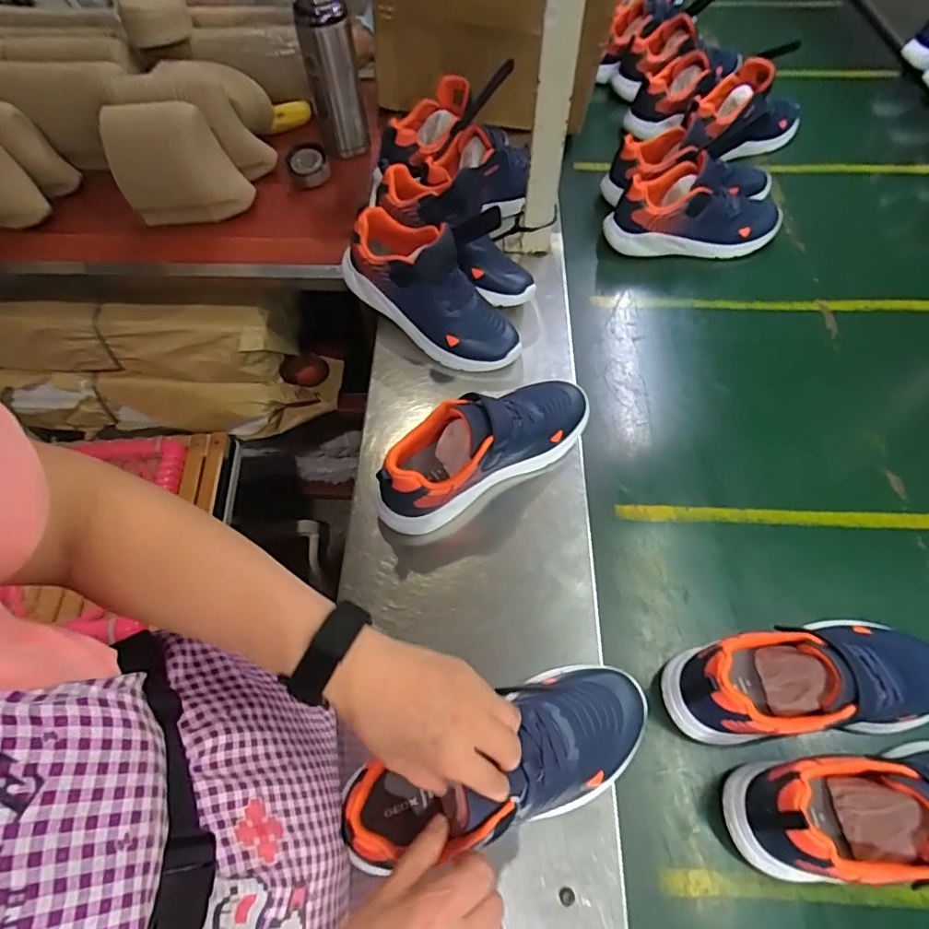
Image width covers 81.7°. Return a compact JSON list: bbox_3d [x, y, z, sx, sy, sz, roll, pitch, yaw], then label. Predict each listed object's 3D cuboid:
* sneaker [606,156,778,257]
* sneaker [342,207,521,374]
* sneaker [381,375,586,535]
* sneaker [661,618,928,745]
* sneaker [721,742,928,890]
[{"bbox_3d":[0.358,-0.394,0.827,0.273,0.109,0.111,-2,59,0],"label":"sneaker"},{"bbox_3d":[-0.040,-0.221,0.671,0.258,0.147,0.089,41,67,4],"label":"sneaker"},{"bbox_3d":[0.025,-0.027,0.578,0.260,0.096,0.081,-33,64,-17],"label":"sneaker"},{"bbox_3d":[0.326,0.195,0.492,0.270,0.103,0.104,-7,60,-3],"label":"sneaker"},{"bbox_3d":[0.363,0.287,0.438,0.272,0.108,0.105,-2,59,-1],"label":"sneaker"}]

